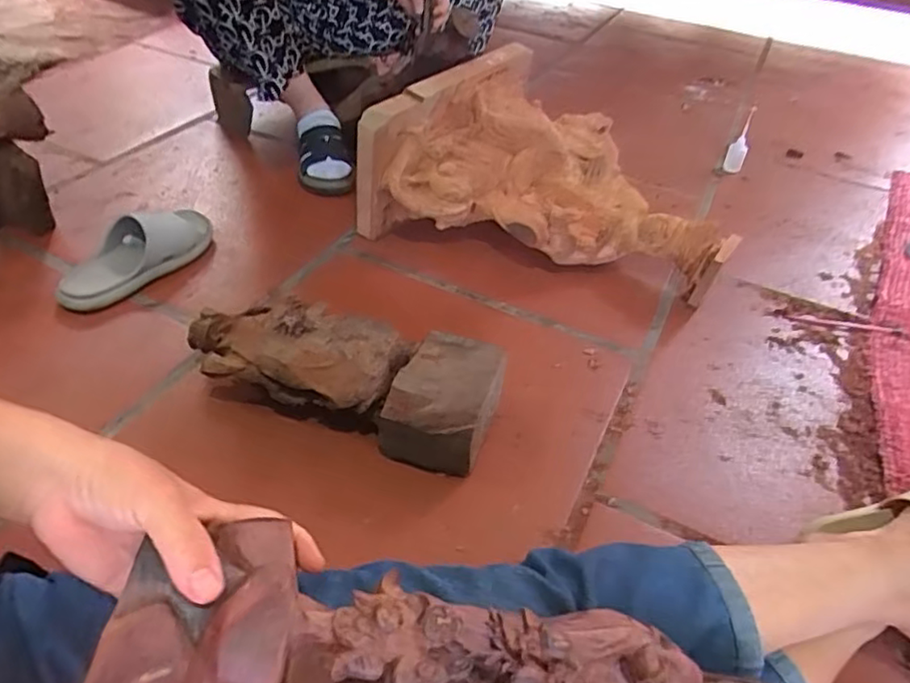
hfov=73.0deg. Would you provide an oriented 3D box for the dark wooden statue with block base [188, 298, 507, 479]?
[{"bbox_3d":[-0.140,0.037,0.727,0.379,0.097,0.132,15,44,11],"label":"dark wooden statue with block base"}]

